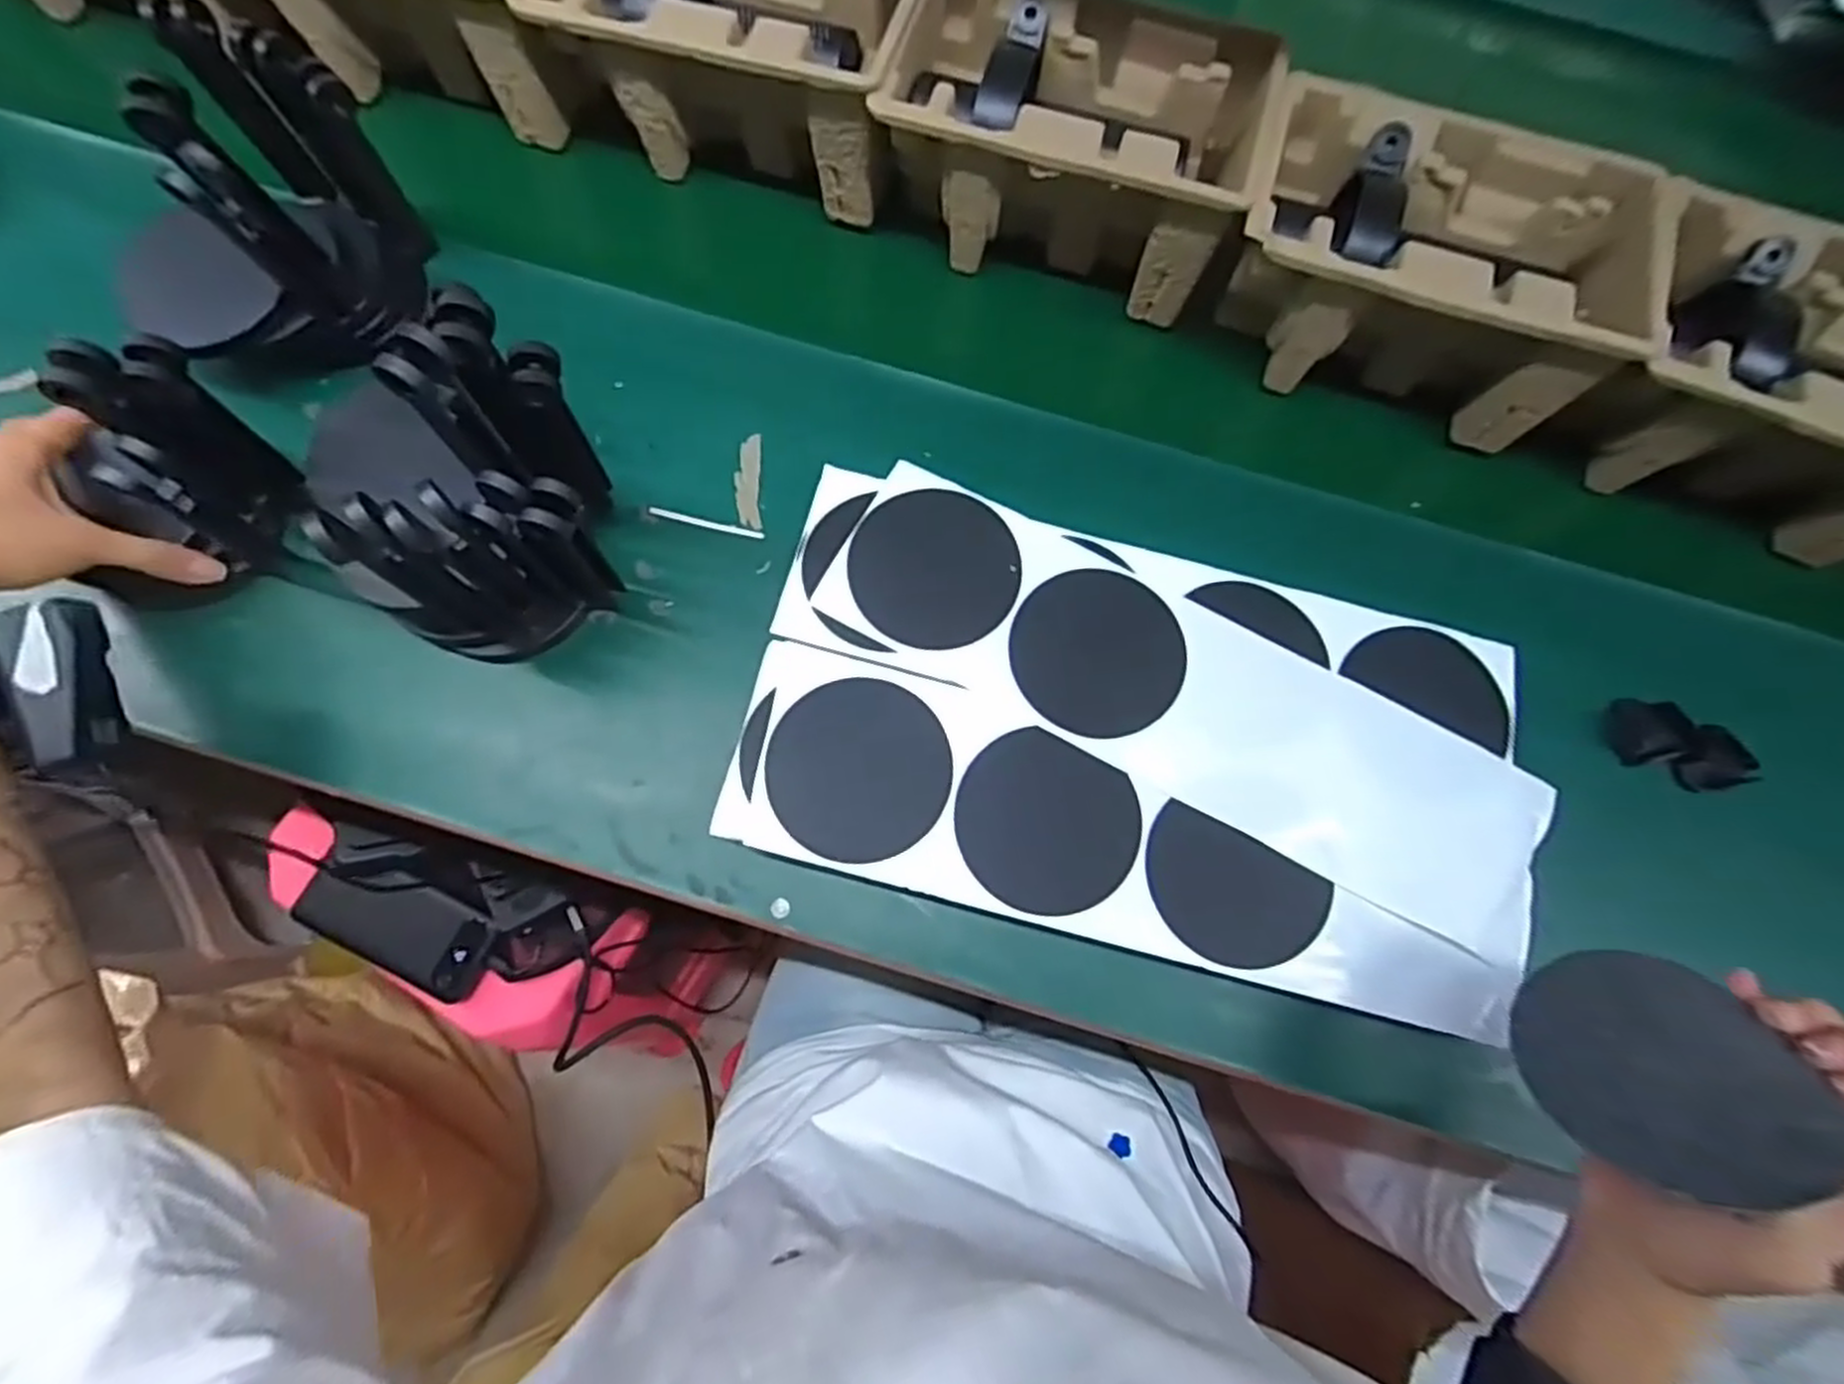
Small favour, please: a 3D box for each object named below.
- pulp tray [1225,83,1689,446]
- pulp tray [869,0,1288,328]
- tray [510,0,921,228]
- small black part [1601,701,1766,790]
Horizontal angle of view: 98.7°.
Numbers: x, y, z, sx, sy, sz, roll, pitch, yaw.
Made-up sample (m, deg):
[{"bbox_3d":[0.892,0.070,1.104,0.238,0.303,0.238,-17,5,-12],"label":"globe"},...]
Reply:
[{"bbox_3d":[0.302,-0.259,0.488,0.225,0.097,0.146,14,74,2],"label":"pulp tray"},{"bbox_3d":[0.093,-0.344,0.503,0.223,0.101,0.145,16,74,2],"label":"pulp tray"},{"bbox_3d":[-0.117,-0.416,0.516,0.229,0.102,0.142,16,74,3],"label":"tray"},{"bbox_3d":[0.438,0.034,0.456,0.080,0.038,0.031,21,73,-11],"label":"small black part"}]

